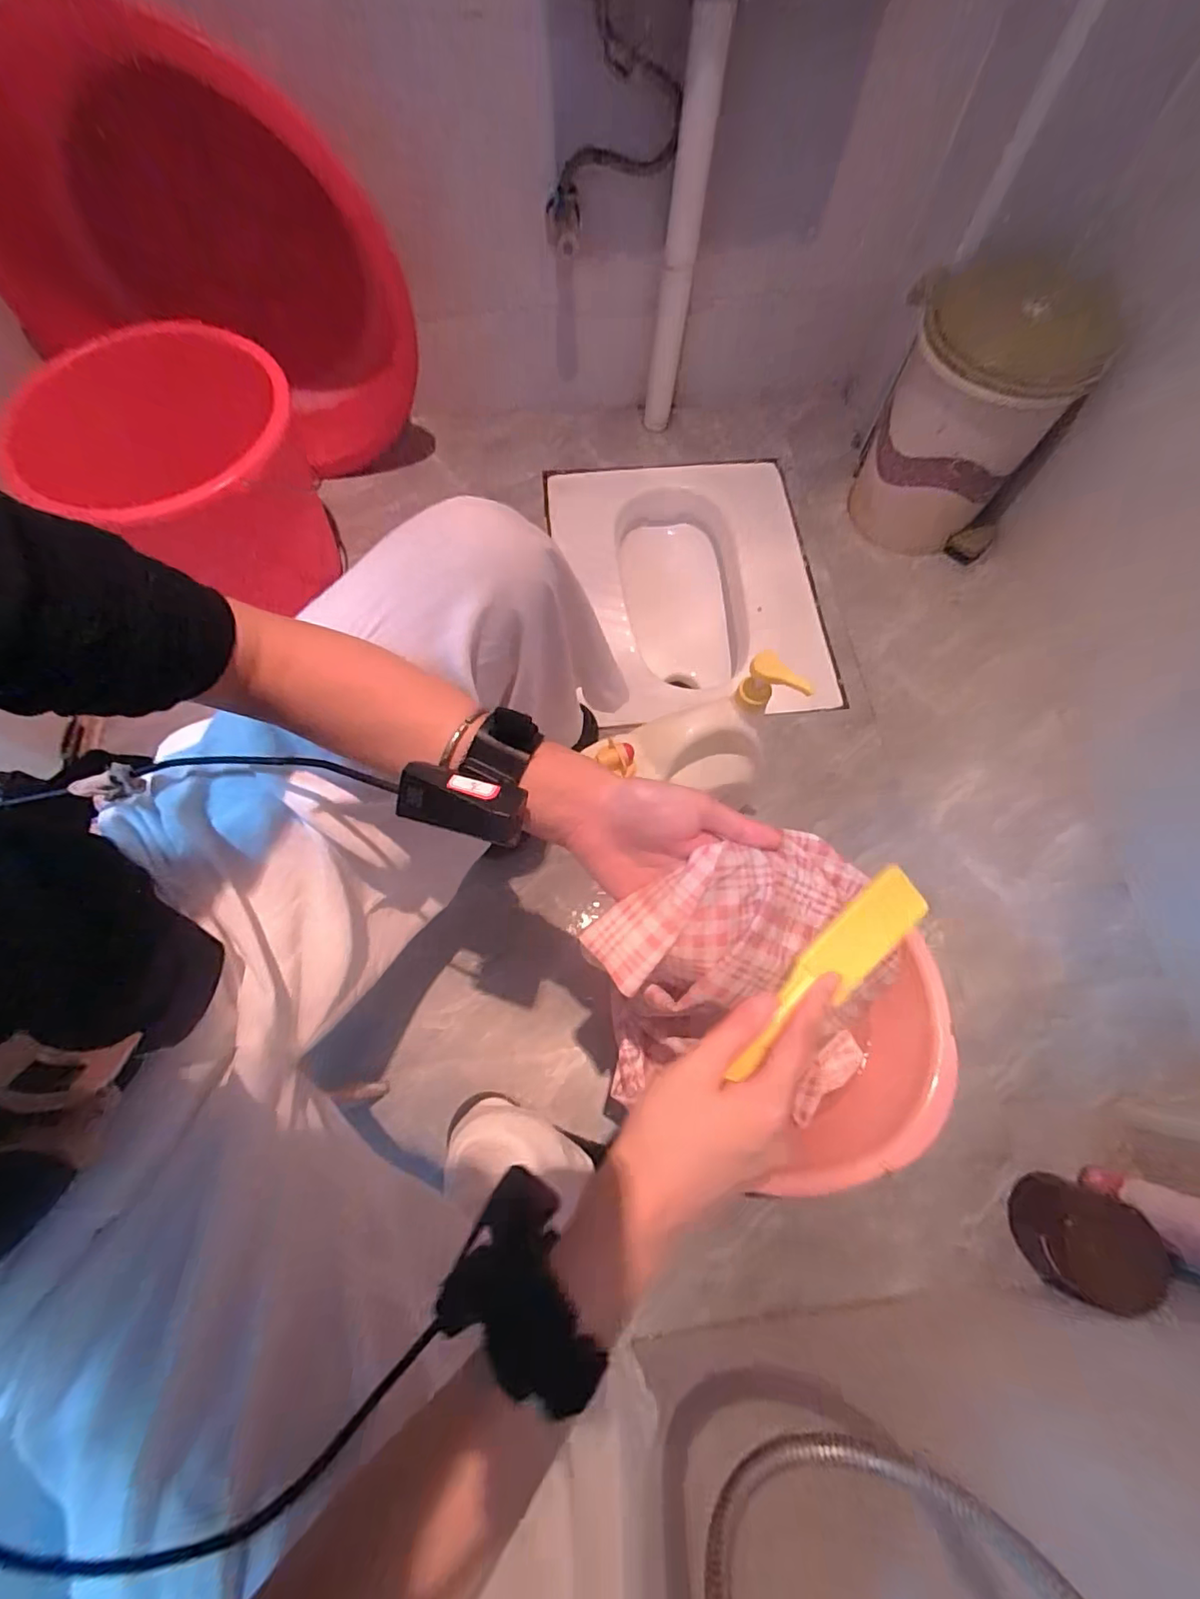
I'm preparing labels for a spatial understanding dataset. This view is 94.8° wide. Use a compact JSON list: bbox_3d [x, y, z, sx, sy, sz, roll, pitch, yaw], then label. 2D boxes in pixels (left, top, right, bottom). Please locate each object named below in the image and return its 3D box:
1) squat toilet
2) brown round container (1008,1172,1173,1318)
[{"bbox_3d":[0.151,-0.361,1.037,0.445,0.152,0.531,-4,69,-3],"label":"squat toilet"},{"bbox_3d":[0.542,0.496,0.614,0.114,0.071,0.108,0,70,0],"label":"brown round container"}]

